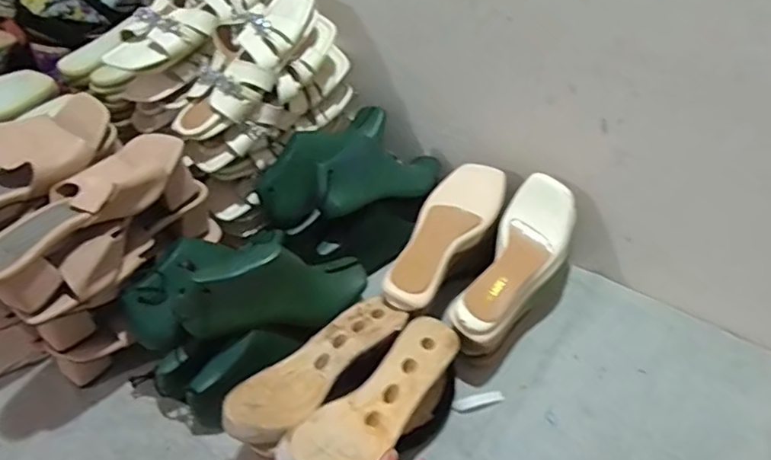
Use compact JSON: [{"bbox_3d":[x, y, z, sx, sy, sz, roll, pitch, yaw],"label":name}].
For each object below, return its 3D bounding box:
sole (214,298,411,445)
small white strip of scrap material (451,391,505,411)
[{"bbox_3d":[-0.075,0.139,0.636,0.079,0.044,0.223,30,54,26],"label":"sole"},{"bbox_3d":[0.111,0.205,0.707,0.063,0.008,0.015,-14,48,-12],"label":"small white strip of scrap material"}]

